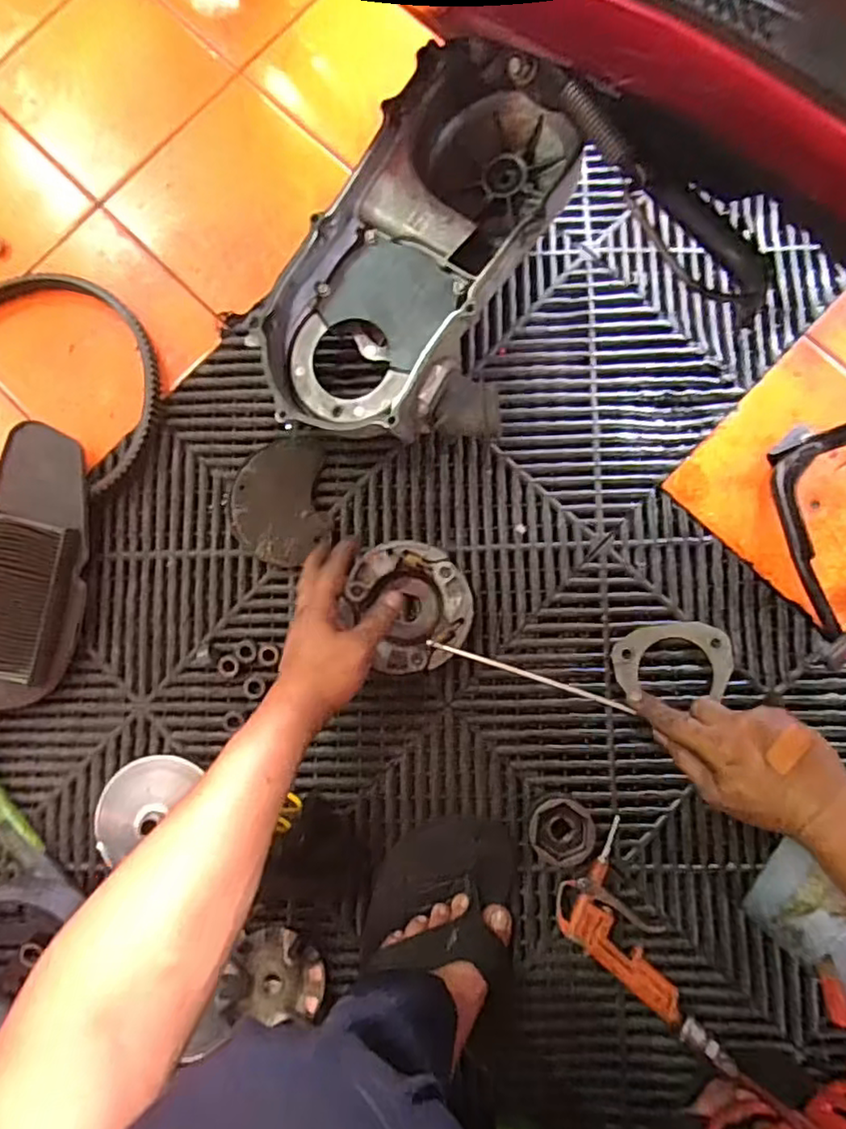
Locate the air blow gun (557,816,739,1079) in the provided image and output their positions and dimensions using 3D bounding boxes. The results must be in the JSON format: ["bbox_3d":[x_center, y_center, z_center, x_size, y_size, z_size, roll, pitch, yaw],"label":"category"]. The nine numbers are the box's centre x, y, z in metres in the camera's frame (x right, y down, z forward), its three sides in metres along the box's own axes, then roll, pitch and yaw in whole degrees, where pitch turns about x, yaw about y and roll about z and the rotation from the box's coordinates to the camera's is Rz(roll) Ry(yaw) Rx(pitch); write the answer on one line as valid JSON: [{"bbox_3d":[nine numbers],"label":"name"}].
[{"bbox_3d":[0.168,0.321,0.517,0.078,0.045,0.187,-22,83,1],"label":"air blow gun"}]

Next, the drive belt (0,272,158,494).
[{"bbox_3d":[-0.373,-0.178,0.607,0.239,0.022,0.227,0,83,3],"label":"drive belt"}]

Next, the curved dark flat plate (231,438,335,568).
[{"bbox_3d":[-0.132,-0.057,0.588,0.087,0.019,0.115,-9,83,2],"label":"curved dark flat plate"}]

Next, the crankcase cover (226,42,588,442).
[{"bbox_3d":[-0.004,-0.274,0.571,0.231,0.095,0.350,21,85,6],"label":"crankcase cover"}]

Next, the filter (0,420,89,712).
[{"bbox_3d":[-0.365,0.012,0.579,0.114,0.047,0.270,15,85,5],"label":"filter"}]

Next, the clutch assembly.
[{"bbox_3d":[-0.012,0.039,0.568,0.110,0.043,0.108,0,83,3],"label":"clutch assembly"}]

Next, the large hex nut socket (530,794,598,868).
[{"bbox_3d":[0.116,0.222,0.536,0.051,0.042,0.054,-24,83,0],"label":"large hex nut socket"}]

